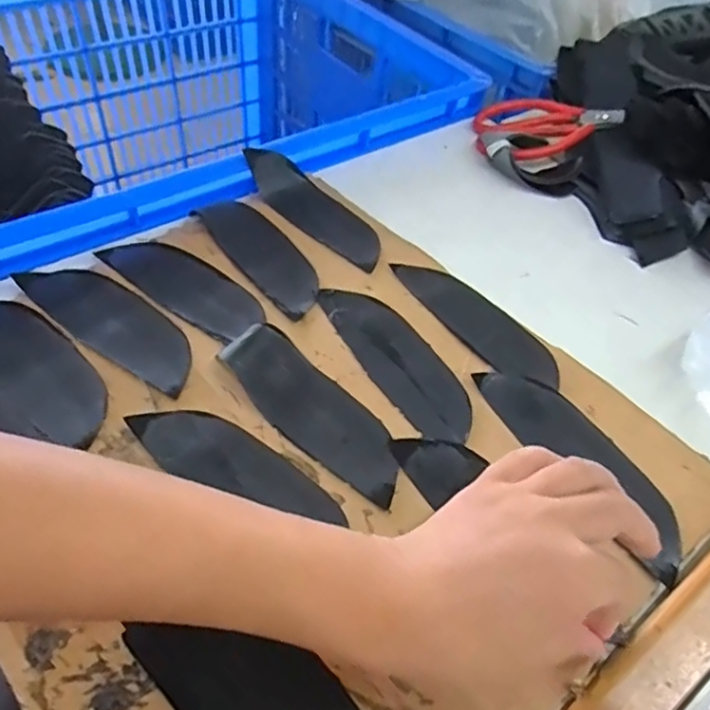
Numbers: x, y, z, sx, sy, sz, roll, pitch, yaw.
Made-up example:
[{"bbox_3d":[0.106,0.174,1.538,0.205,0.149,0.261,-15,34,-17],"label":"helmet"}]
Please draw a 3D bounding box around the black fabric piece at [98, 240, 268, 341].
[{"bbox_3d":[-0.121,-0.052,0.429,0.132,0.004,0.049,34,54,21],"label":"black fabric piece"}]

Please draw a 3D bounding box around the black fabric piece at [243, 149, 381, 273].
[{"bbox_3d":[-0.026,-0.115,0.484,0.051,0.033,0.139,-31,60,-29],"label":"black fabric piece"}]

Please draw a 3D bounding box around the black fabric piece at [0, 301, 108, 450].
[{"bbox_3d":[-0.199,0.001,0.374,0.148,0.004,0.047,38,56,24],"label":"black fabric piece"}]

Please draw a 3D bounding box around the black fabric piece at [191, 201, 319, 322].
[{"bbox_3d":[-0.071,-0.079,0.467,0.044,0.004,0.141,-34,61,-20],"label":"black fabric piece"}]

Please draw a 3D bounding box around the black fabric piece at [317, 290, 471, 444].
[{"bbox_3d":[0.028,0.001,0.403,0.048,0.005,0.138,-23,56,-24],"label":"black fabric piece"}]

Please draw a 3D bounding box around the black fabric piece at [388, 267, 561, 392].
[{"bbox_3d":[0.087,-0.024,0.431,0.051,0.004,0.137,-19,52,-30],"label":"black fabric piece"}]

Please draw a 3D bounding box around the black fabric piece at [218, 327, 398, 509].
[{"bbox_3d":[-0.023,0.030,0.362,0.132,0.017,0.045,34,54,21],"label":"black fabric piece"}]

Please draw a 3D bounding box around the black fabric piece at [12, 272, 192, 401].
[{"bbox_3d":[-0.158,-0.023,0.400,0.144,0.004,0.049,35,54,21],"label":"black fabric piece"}]

